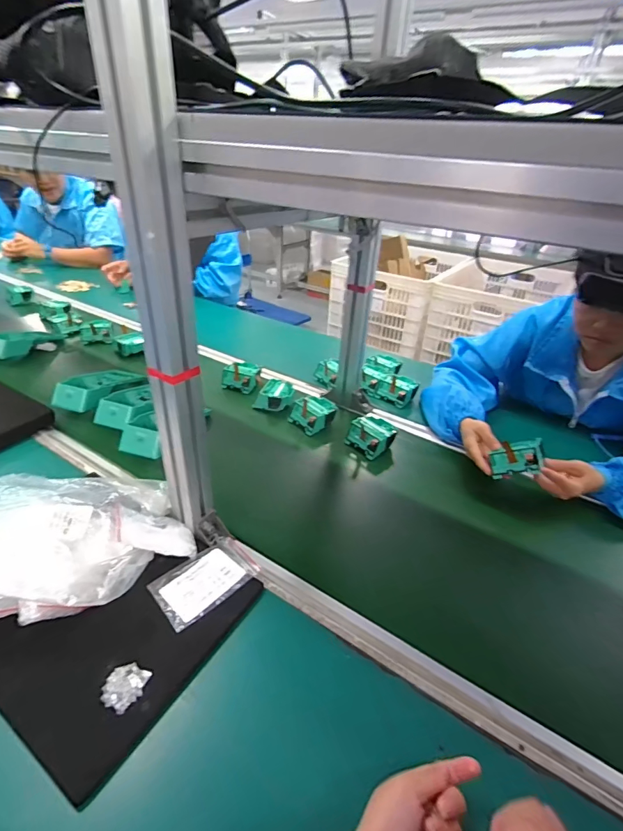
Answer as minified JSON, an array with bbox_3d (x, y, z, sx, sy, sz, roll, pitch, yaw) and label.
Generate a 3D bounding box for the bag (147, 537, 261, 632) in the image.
[{"bbox_3d":[-0.132,0.204,0.518,0.119,0.012,0.076,-25,41,-38],"label":"bag"}]

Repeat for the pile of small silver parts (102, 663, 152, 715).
[{"bbox_3d":[-0.188,0.272,0.415,0.038,0.007,0.040,18,34,22],"label":"pile of small silver parts"}]

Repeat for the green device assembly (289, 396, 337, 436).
[{"bbox_3d":[0.008,-0.004,0.838,0.087,0.038,0.093,-25,42,-38],"label":"green device assembly"}]

